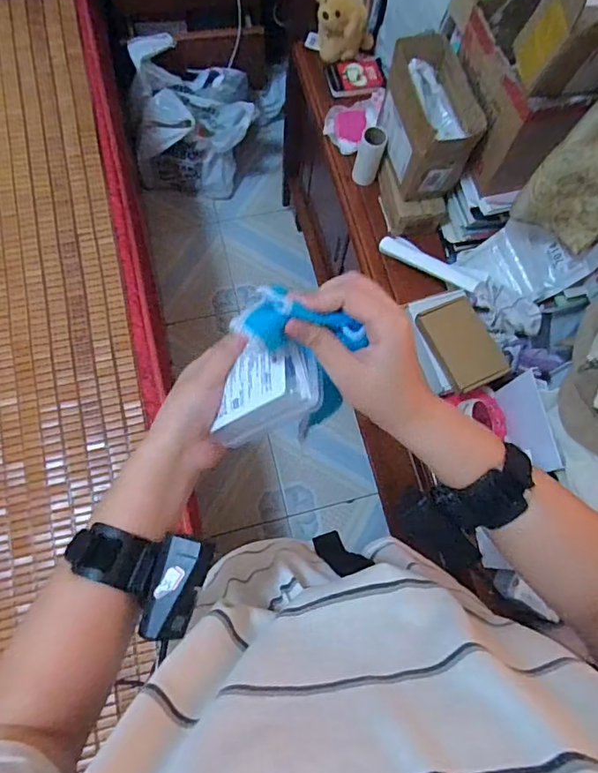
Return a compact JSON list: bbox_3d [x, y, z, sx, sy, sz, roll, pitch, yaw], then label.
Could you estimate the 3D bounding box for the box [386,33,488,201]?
[{"bbox_3d":[0.204,-0.431,0.823,0.100,0.129,0.198,-10,74,-6],"label":"box"}]

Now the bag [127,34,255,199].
[{"bbox_3d":[-0.291,-0.758,1.452,0.326,0.313,0.293,4,73,-2],"label":"bag"}]

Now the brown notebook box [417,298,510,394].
[{"bbox_3d":[0.247,-0.066,0.757,0.092,0.017,0.134,-25,76,-10],"label":"brown notebook box"}]

